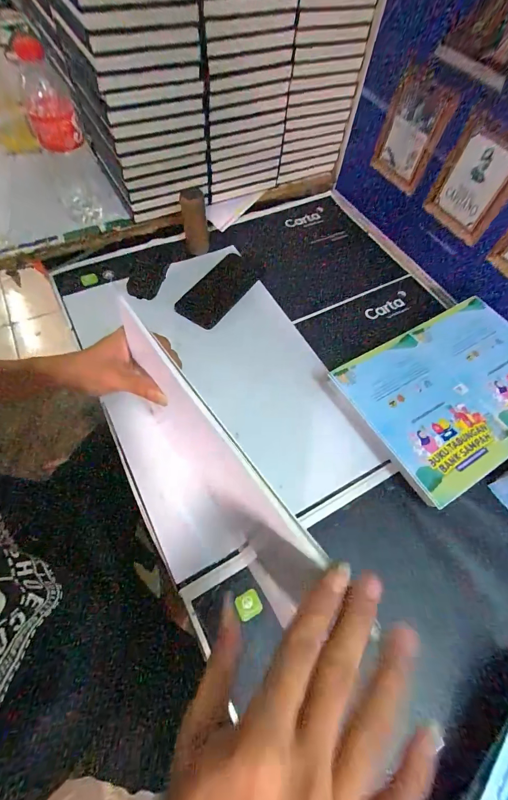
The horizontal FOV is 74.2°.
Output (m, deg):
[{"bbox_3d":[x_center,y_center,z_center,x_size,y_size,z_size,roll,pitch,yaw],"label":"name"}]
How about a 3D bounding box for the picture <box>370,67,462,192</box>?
[{"bbox_3d":[0.277,-0.475,0.599,0.110,0.165,0.031,42,77,11],"label":"picture"}]

